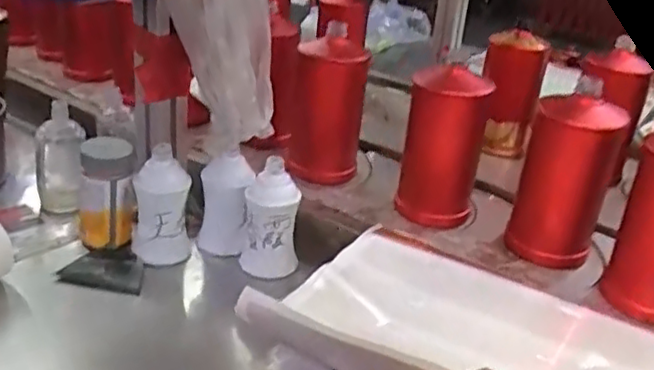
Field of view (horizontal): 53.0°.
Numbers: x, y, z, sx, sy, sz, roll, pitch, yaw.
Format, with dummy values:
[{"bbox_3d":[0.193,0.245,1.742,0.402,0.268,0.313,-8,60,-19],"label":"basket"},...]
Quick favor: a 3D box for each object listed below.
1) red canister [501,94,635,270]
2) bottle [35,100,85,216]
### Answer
[{"bbox_3d":[0.245,-0.004,0.682,0.069,0.167,0.070,-4,27,-20],"label":"red canister"},{"bbox_3d":[-0.303,-0.029,0.745,0.054,0.113,0.046,-5,27,-22],"label":"bottle"}]

